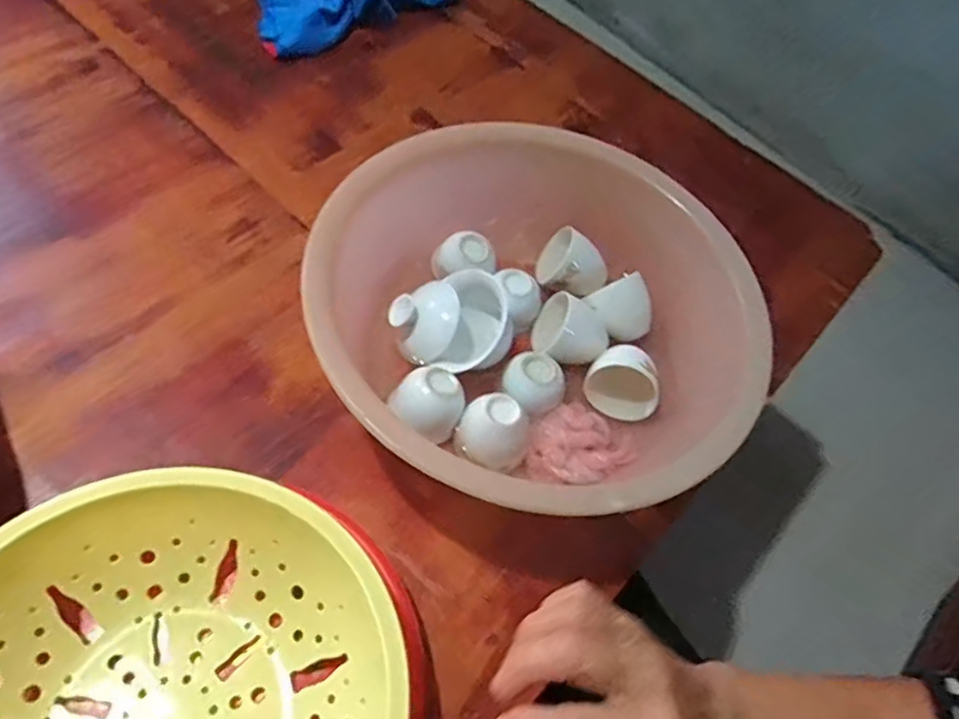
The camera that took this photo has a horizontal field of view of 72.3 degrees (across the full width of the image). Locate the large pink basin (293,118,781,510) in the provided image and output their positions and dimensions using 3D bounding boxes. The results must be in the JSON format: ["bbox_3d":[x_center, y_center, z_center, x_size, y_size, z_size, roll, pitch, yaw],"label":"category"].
[{"bbox_3d":[0.045,-0.032,0.492,0.310,0.103,0.280,-39,69,-22],"label":"large pink basin"}]

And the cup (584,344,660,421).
[{"bbox_3d":[0.115,0.021,0.528,0.057,0.062,0.047,26,32,9],"label":"cup"}]

